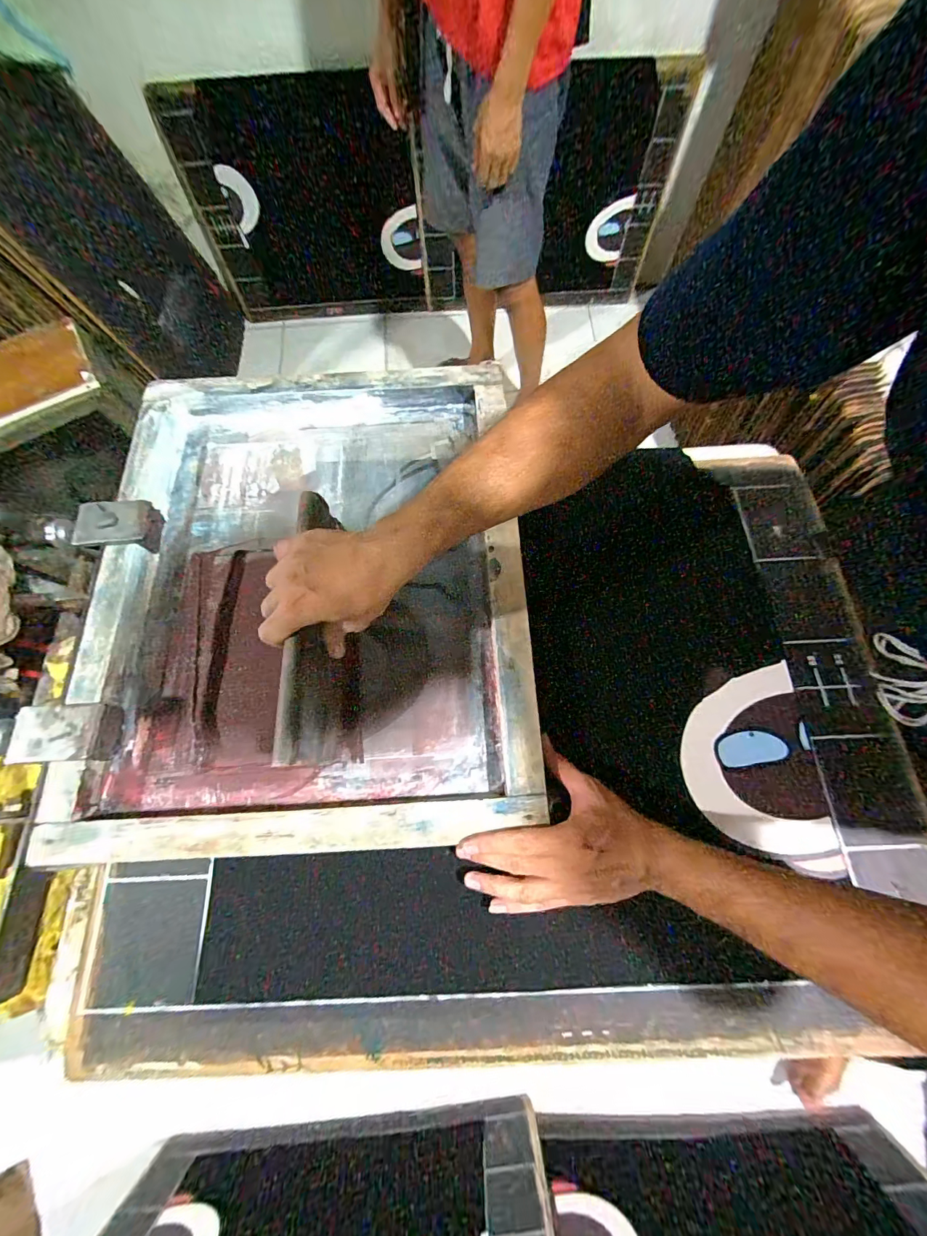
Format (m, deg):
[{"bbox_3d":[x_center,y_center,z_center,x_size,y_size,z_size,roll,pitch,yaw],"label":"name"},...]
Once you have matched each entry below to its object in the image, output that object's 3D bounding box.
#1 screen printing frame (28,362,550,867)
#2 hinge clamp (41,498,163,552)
[{"bbox_3d":[-0.163,-0.049,0.475,0.452,0.047,0.550,-3,72,1],"label":"screen printing frame"},{"bbox_3d":[-0.419,-0.105,0.482,0.128,0.035,0.056,-4,72,0],"label":"hinge clamp"}]

